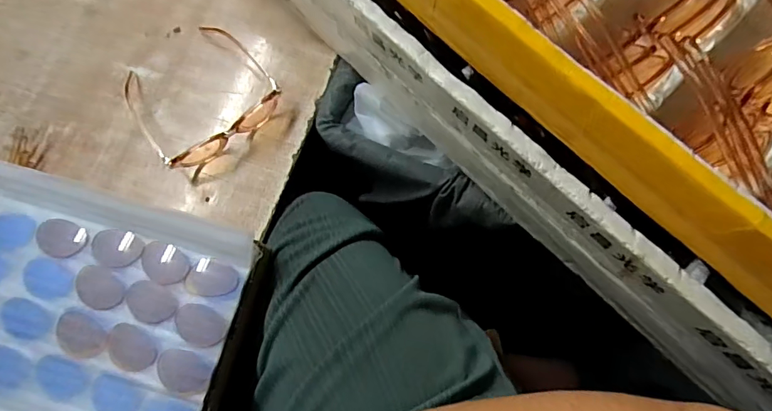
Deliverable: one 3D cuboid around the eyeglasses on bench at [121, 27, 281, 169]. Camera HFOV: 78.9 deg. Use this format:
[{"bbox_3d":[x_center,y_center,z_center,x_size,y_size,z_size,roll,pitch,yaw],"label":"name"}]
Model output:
[{"bbox_3d":[-0.215,-0.127,0.538,0.149,0.036,0.143,-37,77,-9],"label":"eyeglasses on bench"}]

